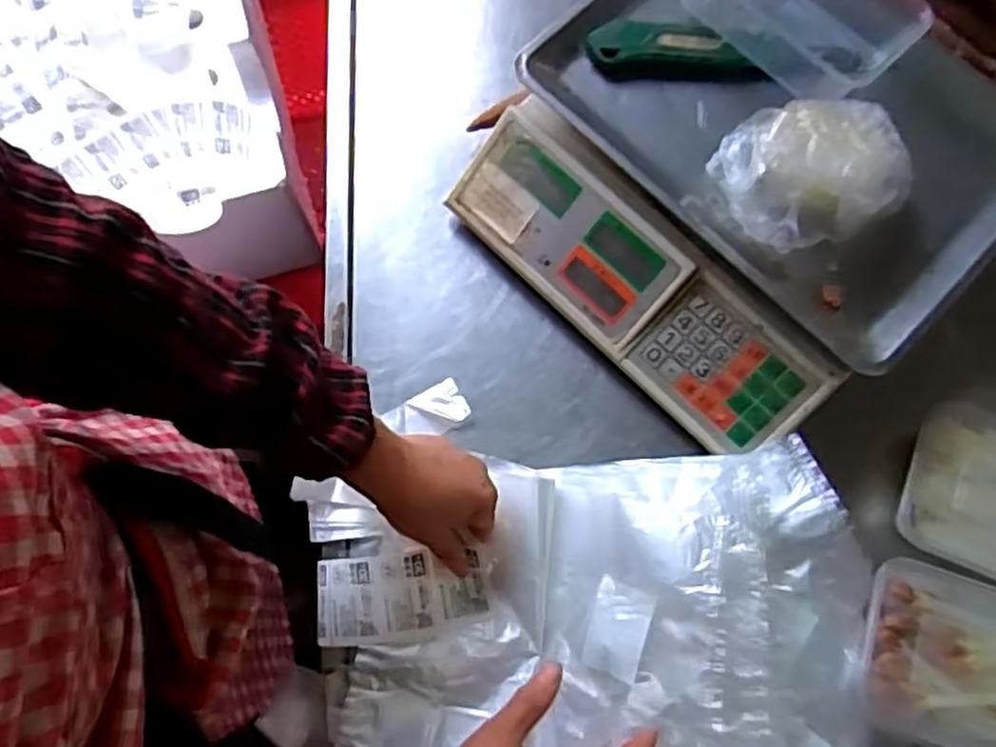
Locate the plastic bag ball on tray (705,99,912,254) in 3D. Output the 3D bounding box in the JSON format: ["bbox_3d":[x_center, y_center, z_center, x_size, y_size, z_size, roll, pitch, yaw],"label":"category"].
[{"bbox_3d":[0.210,-0.135,0.502,0.114,0.065,0.096,-12,75,-3],"label":"plastic bag ball on tray"}]

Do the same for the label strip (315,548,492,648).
[{"bbox_3d":[-0.070,0.158,0.534,0.122,0.023,0.058,-4,75,2],"label":"label strip"}]

